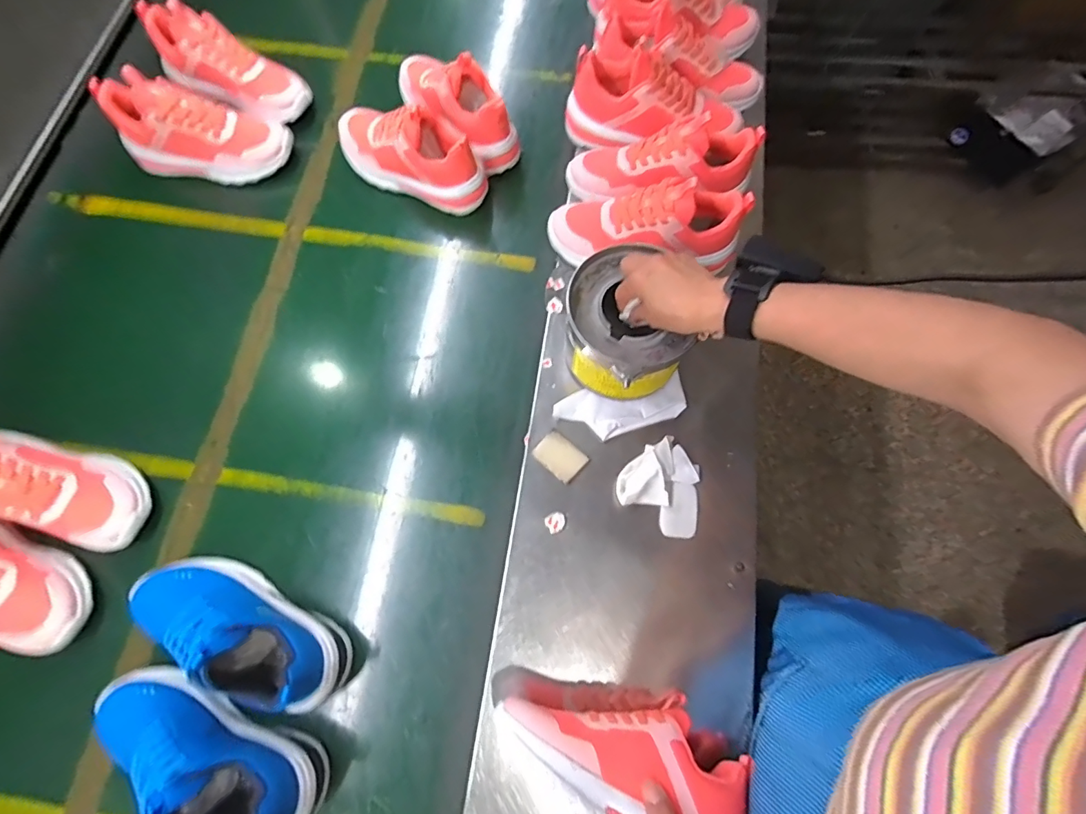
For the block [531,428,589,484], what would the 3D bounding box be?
[{"bbox_3d":[0.020,0.056,0.552,0.056,0.004,0.041,41,76,11],"label":"block"}]

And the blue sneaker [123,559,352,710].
[{"bbox_3d":[-0.311,0.218,0.475,0.231,0.107,0.083,21,74,6],"label":"blue sneaker"}]

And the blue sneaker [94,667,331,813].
[{"bbox_3d":[-0.319,0.318,0.431,0.239,0.106,0.080,22,74,6],"label":"blue sneaker"}]

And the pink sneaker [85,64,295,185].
[{"bbox_3d":[-0.475,-0.385,0.666,0.220,0.111,0.089,7,73,1],"label":"pink sneaker"}]

